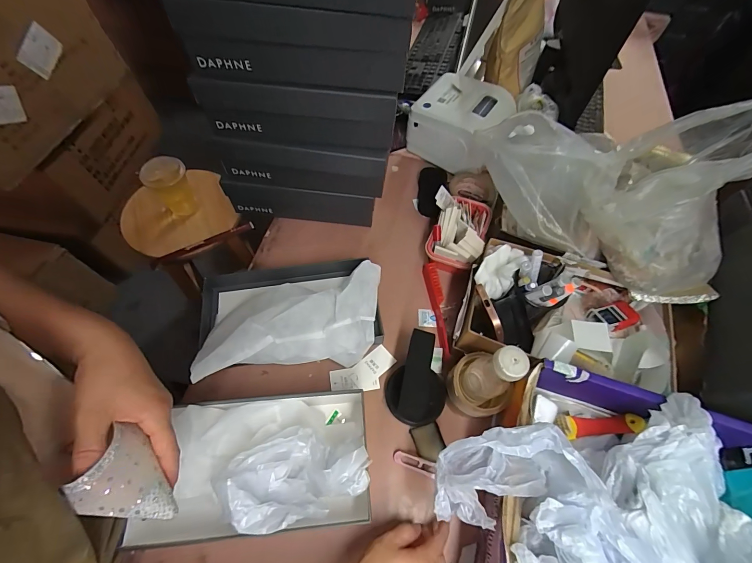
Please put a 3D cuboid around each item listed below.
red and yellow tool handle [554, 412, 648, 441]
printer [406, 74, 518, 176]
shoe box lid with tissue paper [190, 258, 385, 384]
[{"bbox_3d":[0.310,0.201,0.472,0.102,0.019,0.031,-14,58,24],"label":"red and yellow tool handle"},{"bbox_3d":[0.199,-0.360,0.793,0.179,0.138,0.162,32,65,15],"label":"printer"},{"bbox_3d":[-0.140,0.040,0.560,0.307,0.139,0.217,-14,62,-9],"label":"shoe box lid with tissue paper"}]

